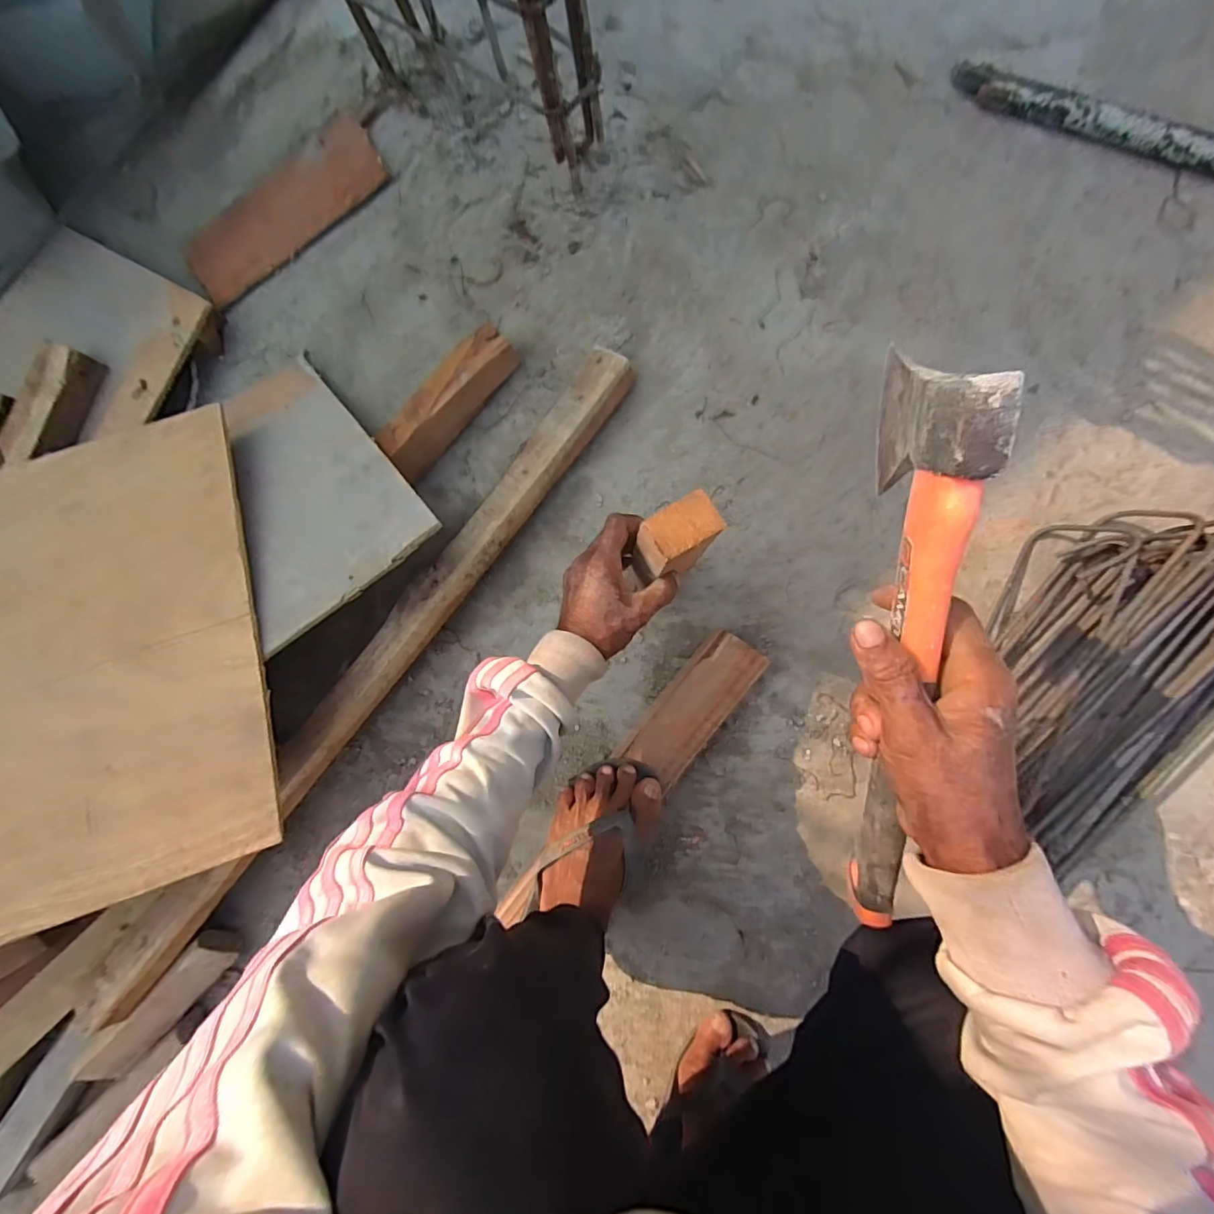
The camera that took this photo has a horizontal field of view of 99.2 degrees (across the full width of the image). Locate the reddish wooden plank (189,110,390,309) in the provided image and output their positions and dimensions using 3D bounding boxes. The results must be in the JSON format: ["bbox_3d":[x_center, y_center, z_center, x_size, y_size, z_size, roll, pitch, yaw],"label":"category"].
[{"bbox_3d":[-0.461,-0.565,0.737,0.308,0.017,0.120,-35,84,2],"label":"reddish wooden plank"}]

